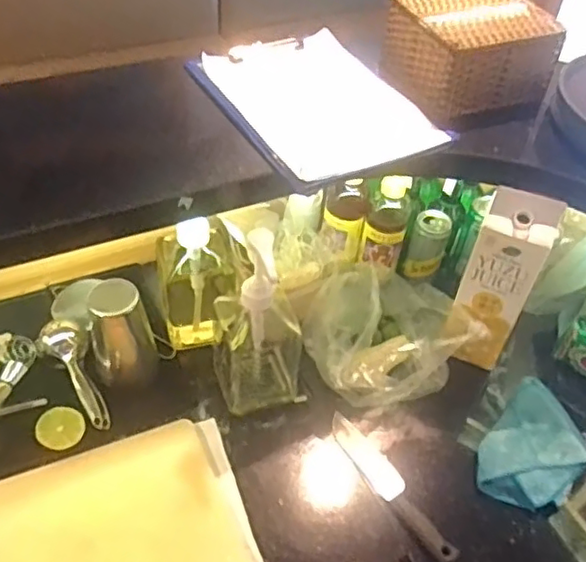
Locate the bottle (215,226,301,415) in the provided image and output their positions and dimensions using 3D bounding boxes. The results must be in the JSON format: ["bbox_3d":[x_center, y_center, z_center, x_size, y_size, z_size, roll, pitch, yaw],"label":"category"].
[{"bbox_3d":[-0.043,0.055,0.808,0.108,0.272,0.082,-5,47,-10],"label":"bottle"}]

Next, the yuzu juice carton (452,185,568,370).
[{"bbox_3d":[0.277,0.002,0.869,0.098,0.270,0.075,18,47,12],"label":"yuzu juice carton"}]

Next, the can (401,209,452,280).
[{"bbox_3d":[0.211,-0.055,0.999,0.057,0.106,0.059,3,46,-3],"label":"can"}]

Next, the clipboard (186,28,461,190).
[{"bbox_3d":[0.025,-0.233,0.816,0.221,0.018,0.309,-22,52,-24],"label":"clipboard"}]

